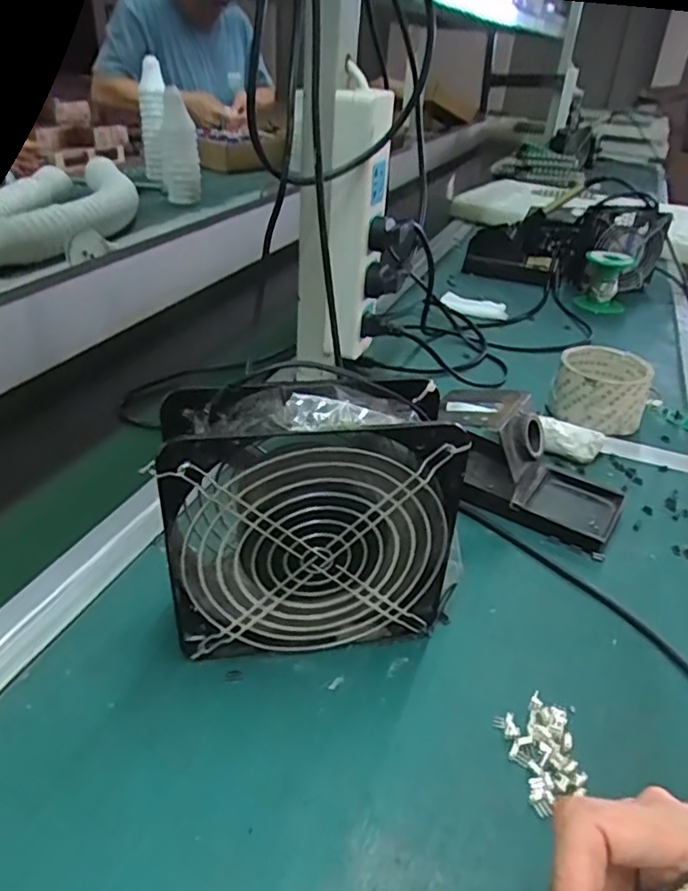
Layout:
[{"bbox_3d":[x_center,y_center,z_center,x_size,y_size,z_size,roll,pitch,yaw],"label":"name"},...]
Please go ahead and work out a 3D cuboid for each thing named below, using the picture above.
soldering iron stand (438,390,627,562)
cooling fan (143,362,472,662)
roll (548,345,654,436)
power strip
[{"bbox_3d":[0.142,0.005,0.487,0.157,0.073,0.094,22,37,26],"label":"soldering iron stand"},{"bbox_3d":[-0.014,0.039,0.342,0.158,0.149,0.058,-2,34,-10],"label":"cooling fan"},{"bbox_3d":[0.249,-0.055,0.600,0.084,0.052,0.089,19,36,21],"label":"roll"},{"bbox_3d":[0.007,-0.175,0.552,0.050,0.241,0.044,4,33,0],"label":"power strip"}]

